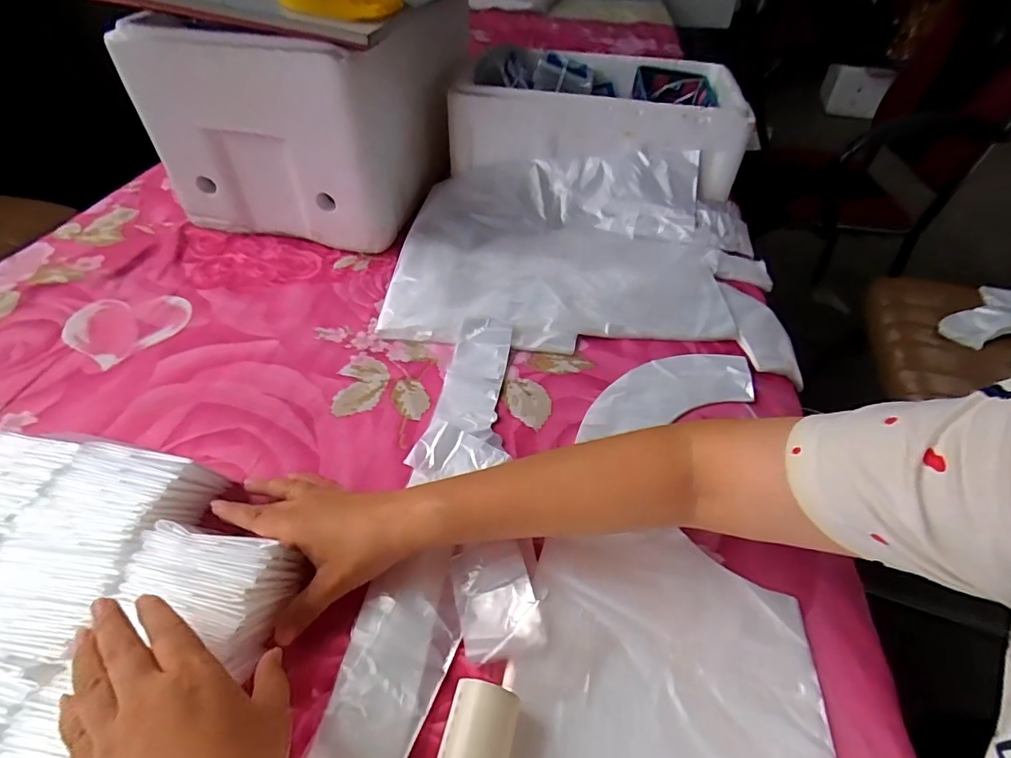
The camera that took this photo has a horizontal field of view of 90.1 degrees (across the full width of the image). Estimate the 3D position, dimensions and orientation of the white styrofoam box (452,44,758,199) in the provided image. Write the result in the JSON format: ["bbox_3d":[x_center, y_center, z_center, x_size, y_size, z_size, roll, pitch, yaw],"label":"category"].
[{"bbox_3d":[0.150,-0.422,0.796,0.411,0.118,0.304,8,45,6],"label":"white styrofoam box"}]

